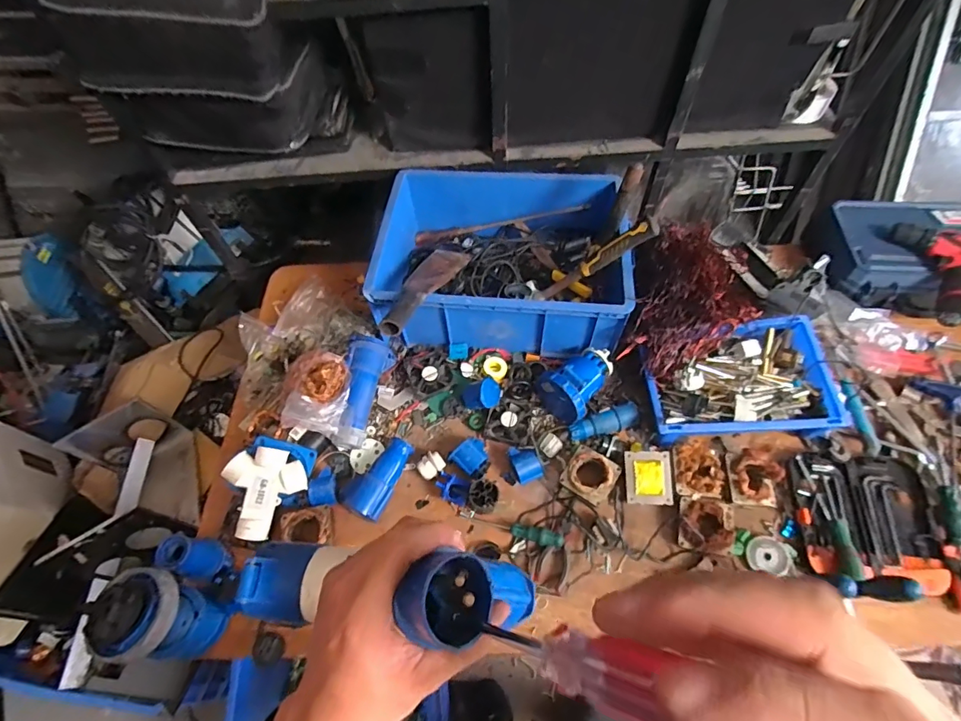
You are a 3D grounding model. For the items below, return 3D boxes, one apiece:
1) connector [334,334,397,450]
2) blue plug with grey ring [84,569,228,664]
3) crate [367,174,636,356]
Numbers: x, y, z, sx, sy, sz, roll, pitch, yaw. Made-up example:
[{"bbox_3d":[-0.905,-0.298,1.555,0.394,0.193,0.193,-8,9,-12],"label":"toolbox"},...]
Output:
[{"bbox_3d":[-0.226,0.058,0.867,0.074,0.075,0.211,9,59,8],"label":"connector"},{"bbox_3d":[-0.455,0.364,0.668,0.112,0.166,0.106,13,60,10],"label":"blue plug with grey ring"},{"bbox_3d":[0.045,-0.207,0.964,0.471,0.163,0.404,4,59,5],"label":"crate"}]

